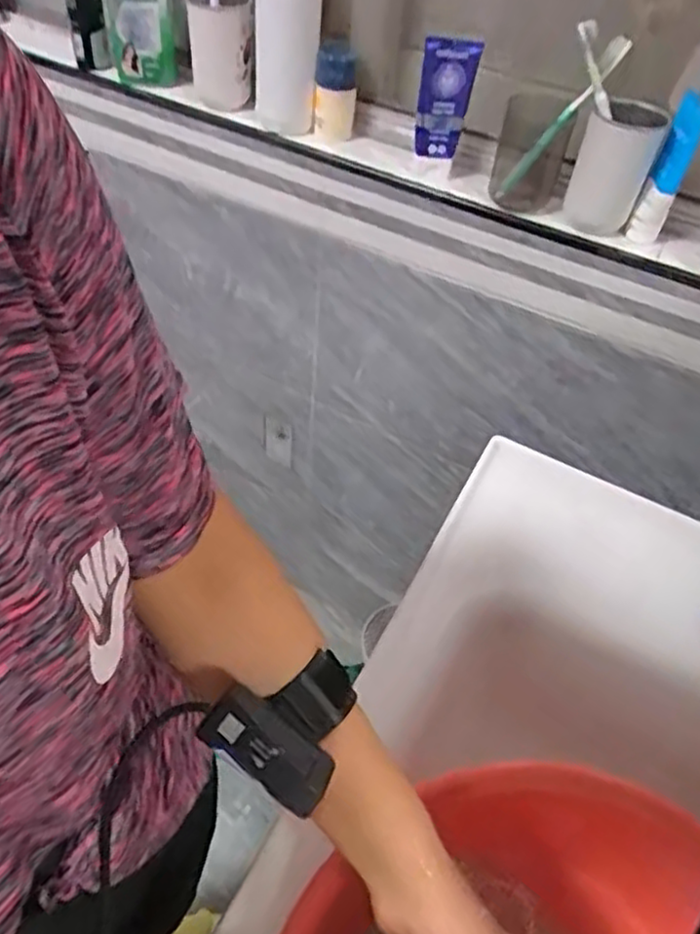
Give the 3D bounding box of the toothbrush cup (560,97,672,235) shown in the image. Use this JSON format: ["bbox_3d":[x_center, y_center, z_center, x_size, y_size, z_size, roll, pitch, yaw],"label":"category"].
[{"bbox_3d":[0.297,-0.337,0.790,0.081,0.131,0.078,24,52,14],"label":"toothbrush cup"}]

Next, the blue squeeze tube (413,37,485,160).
[{"bbox_3d":[0.107,-0.416,0.786,0.059,0.123,0.031,9,50,2],"label":"blue squeeze tube"}]

